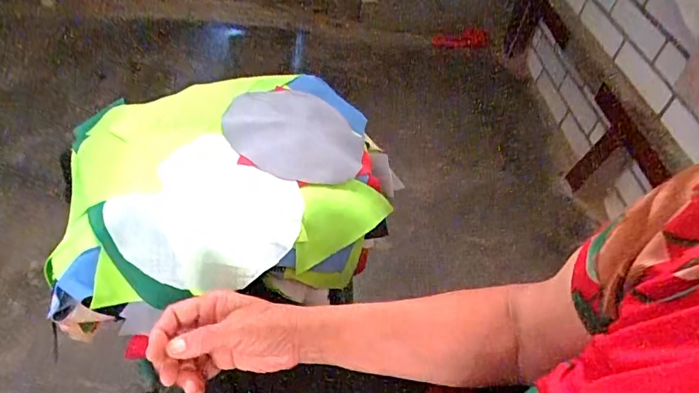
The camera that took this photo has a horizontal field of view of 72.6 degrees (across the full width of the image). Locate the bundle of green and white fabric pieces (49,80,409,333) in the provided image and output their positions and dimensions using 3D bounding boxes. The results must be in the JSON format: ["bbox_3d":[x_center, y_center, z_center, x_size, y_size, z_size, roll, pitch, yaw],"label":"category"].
[{"bbox_3d":[-0.140,-0.020,0.619,0.439,0.123,0.338,-15,49,-21],"label":"bundle of green and white fabric pieces"}]

